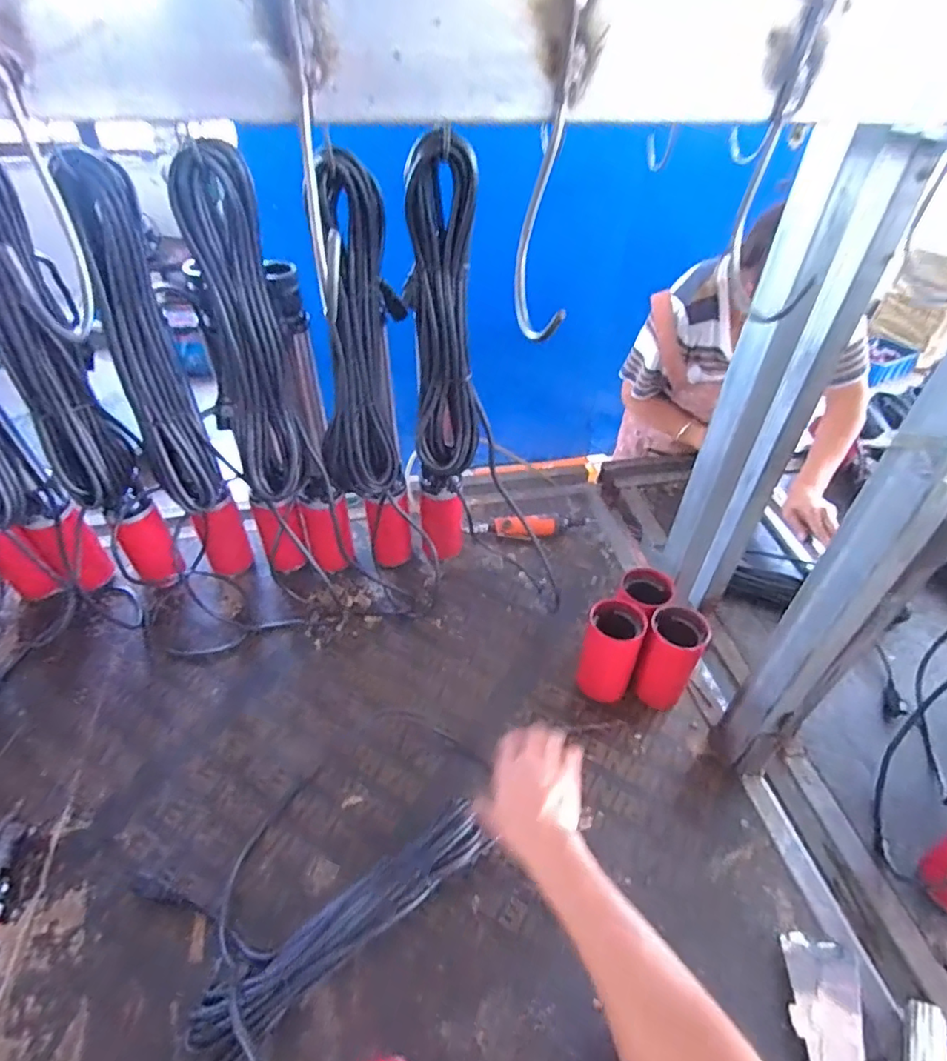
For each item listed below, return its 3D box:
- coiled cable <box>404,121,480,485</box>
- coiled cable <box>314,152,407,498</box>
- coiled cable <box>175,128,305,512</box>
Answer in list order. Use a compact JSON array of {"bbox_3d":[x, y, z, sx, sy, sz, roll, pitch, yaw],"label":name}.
[{"bbox_3d":[-0.029,-0.213,0.600,0.077,0.323,0.044,-6,43,-7],"label":"coiled cable"},{"bbox_3d":[-0.126,-0.191,0.603,0.077,0.333,0.076,18,45,17],"label":"coiled cable"},{"bbox_3d":[-0.228,-0.180,0.564,0.074,0.322,0.068,-8,43,-10],"label":"coiled cable"}]

